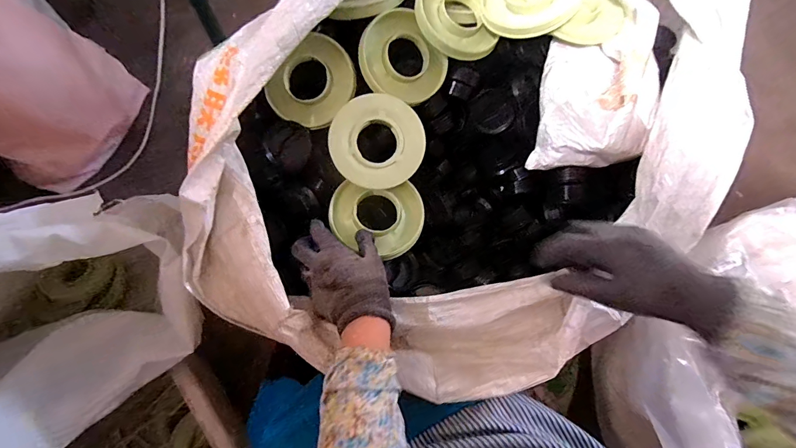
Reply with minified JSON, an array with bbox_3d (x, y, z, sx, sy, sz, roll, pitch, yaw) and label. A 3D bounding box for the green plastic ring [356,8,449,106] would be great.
[{"bbox_3d":[0.004,-0.231,0.548,0.111,0.016,0.126,-46,106,-10],"label":"green plastic ring"}]

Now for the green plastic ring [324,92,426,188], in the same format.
[{"bbox_3d":[-0.029,-0.113,0.536,0.127,0.019,0.124,-21,96,-6],"label":"green plastic ring"}]

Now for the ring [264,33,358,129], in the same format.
[{"bbox_3d":[-0.120,-0.195,0.547,0.123,0.020,0.103,-38,102,3],"label":"ring"}]

